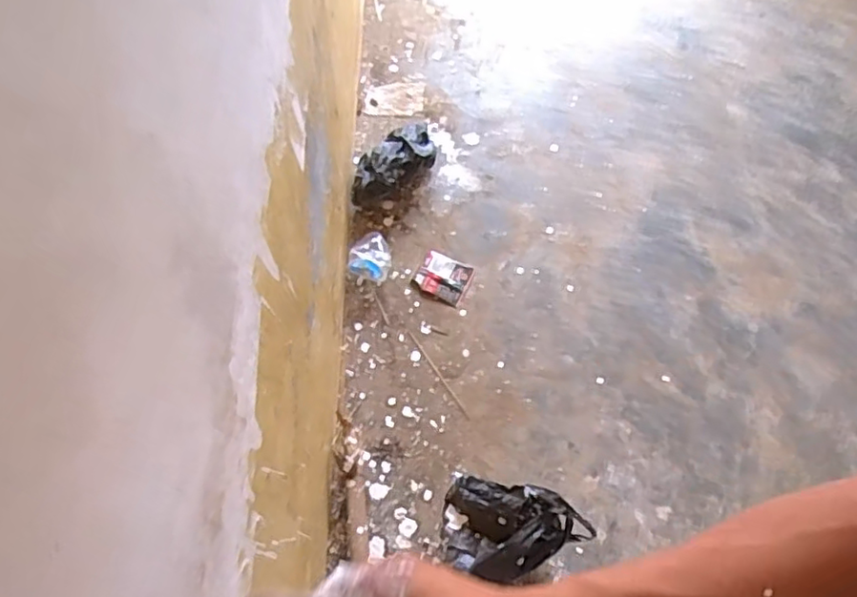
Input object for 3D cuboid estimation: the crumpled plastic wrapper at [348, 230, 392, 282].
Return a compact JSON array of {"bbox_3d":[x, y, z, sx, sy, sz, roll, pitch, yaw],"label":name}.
[{"bbox_3d":[-0.104,-0.082,1.202,0.070,0.046,0.090,15,63,9],"label":"crumpled plastic wrapper"}]

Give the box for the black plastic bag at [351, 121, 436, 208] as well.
[{"bbox_3d":[-0.061,-0.270,1.261,0.095,0.104,0.227,31,66,16],"label":"black plastic bag"}]

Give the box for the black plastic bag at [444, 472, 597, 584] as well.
[{"bbox_3d":[0.127,0.354,0.962,0.219,0.107,0.142,13,62,8],"label":"black plastic bag"}]

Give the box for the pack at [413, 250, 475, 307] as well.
[{"bbox_3d":[0.028,-0.042,1.215,0.097,0.009,0.086,24,64,13],"label":"pack"}]

